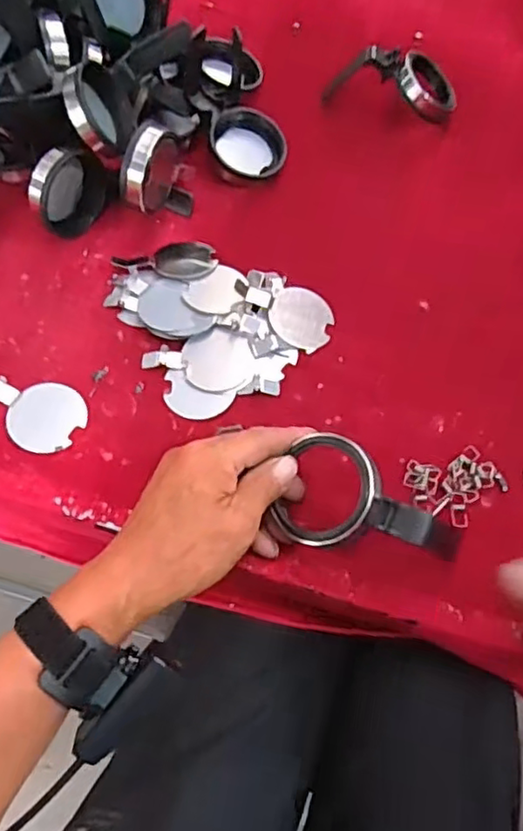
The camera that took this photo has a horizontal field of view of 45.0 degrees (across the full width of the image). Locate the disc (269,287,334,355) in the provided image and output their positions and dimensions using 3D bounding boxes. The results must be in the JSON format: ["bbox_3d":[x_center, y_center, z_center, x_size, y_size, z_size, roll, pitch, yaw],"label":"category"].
[{"bbox_3d":[0.032,-0.079,0.504,0.051,0.004,0.052,6,69,-15],"label":"disc"}]

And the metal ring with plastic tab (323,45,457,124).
[{"bbox_3d":[0.131,-0.330,0.620,0.128,0.052,0.054,19,63,7],"label":"metal ring with plastic tab"}]

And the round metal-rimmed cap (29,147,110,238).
[{"bbox_3d":[-0.156,-0.184,0.515,0.024,0.068,0.075,29,64,12],"label":"round metal-rimmed cap"}]

